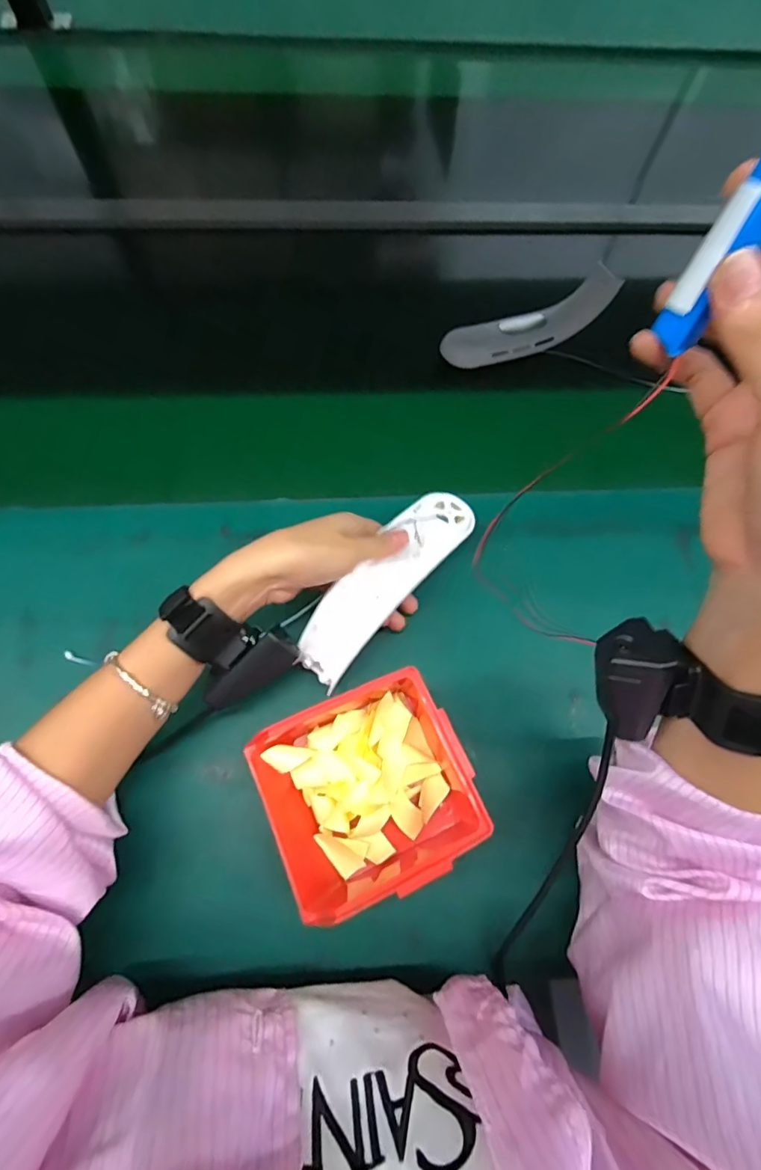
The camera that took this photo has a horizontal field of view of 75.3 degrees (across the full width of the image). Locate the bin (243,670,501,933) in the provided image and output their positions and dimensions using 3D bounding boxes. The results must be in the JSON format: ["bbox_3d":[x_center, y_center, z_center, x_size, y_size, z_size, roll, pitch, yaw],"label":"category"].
[{"bbox_3d":[-0.011,0.142,0.351,0.138,0.059,0.131,-21,71,-10],"label":"bin"}]

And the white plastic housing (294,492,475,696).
[{"bbox_3d":[0.007,-0.007,0.402,0.050,0.036,0.189,39,73,12],"label":"white plastic housing"}]

